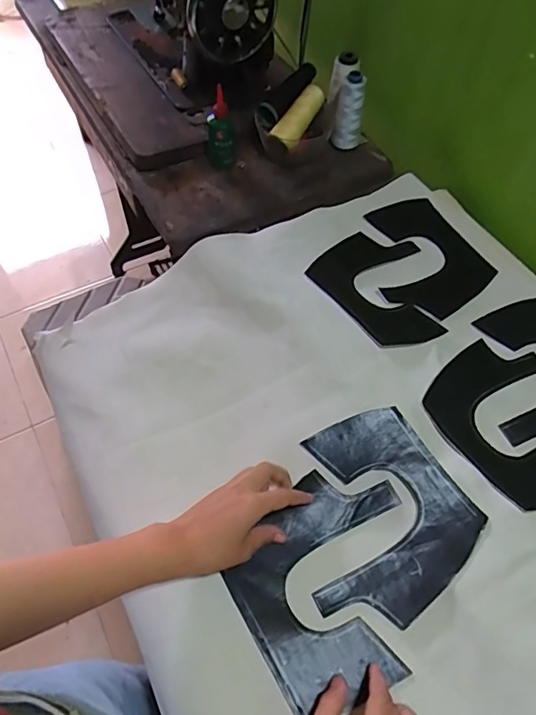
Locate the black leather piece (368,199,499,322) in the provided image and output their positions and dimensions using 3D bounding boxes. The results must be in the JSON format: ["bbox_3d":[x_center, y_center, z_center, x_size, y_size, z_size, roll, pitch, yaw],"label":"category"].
[{"bbox_3d":[0.198,-0.135,0.685,0.163,0.012,0.182,-26,66,-19],"label":"black leather piece"}]

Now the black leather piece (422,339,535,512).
[{"bbox_3d":[0.268,0.065,0.554,0.170,0.010,0.176,-28,65,-26],"label":"black leather piece"}]

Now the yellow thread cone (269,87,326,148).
[{"bbox_3d":[0.051,-0.372,0.792,0.037,0.035,0.105,34,84,20],"label":"yellow thread cone"}]

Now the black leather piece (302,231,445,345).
[{"bbox_3d":[0.153,-0.091,0.649,0.166,0.005,0.175,-30,64,-30],"label":"black leather piece"}]

